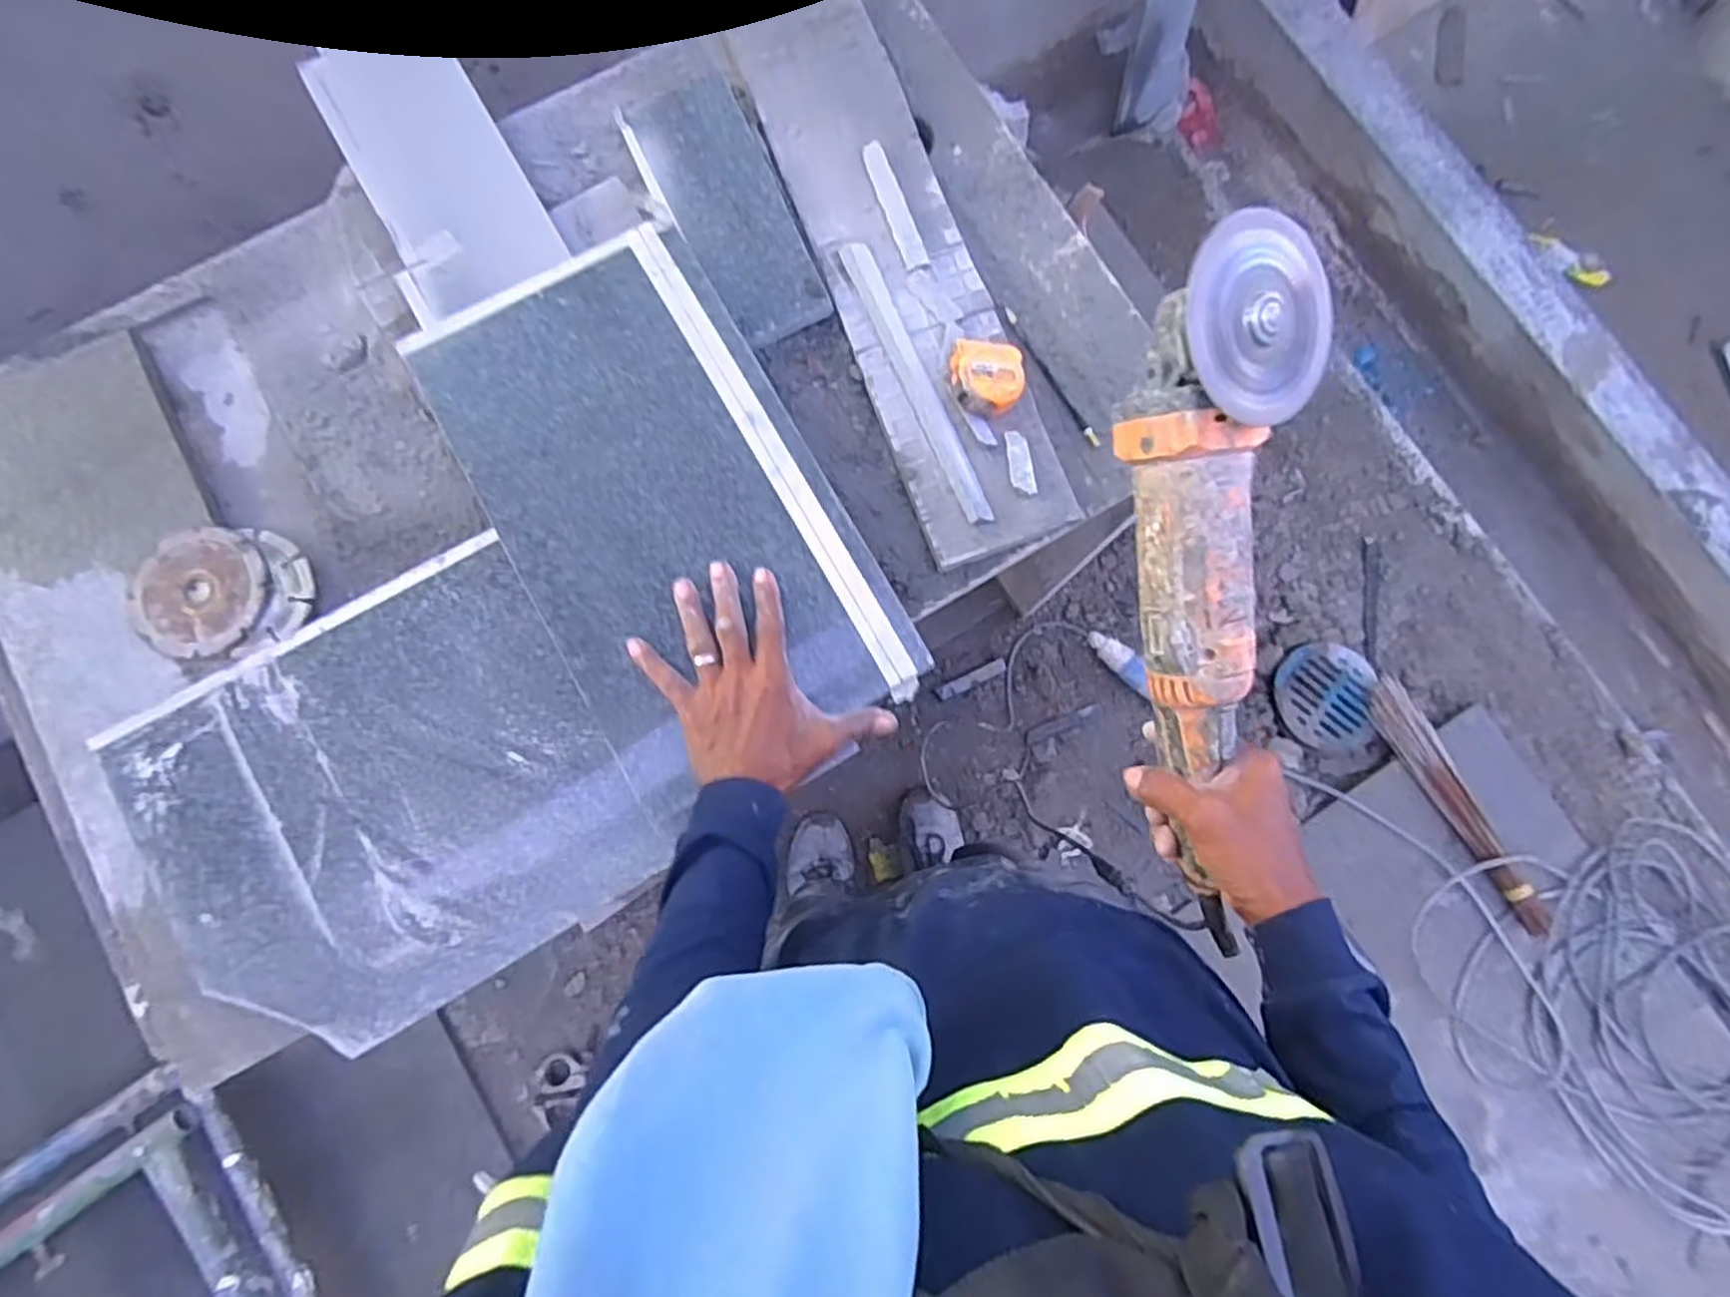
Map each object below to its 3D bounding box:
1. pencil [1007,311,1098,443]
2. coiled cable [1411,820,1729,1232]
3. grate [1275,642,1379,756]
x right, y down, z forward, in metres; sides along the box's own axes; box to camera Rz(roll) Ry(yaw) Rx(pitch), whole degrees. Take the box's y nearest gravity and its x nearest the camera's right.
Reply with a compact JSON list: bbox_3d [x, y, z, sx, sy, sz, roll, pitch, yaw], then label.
[{"bbox_3d":[0.165,-0.239,0.700,0.012,0.005,0.145,-28,80,-6],"label":"pencil"},{"bbox_3d":[1.335,0.583,1.325,0.728,0.045,0.577,38,82,5],"label":"coiled cable"},{"bbox_3d":[0.828,0.086,1.423,0.166,0.031,0.199,10,79,1],"label":"grate"}]

